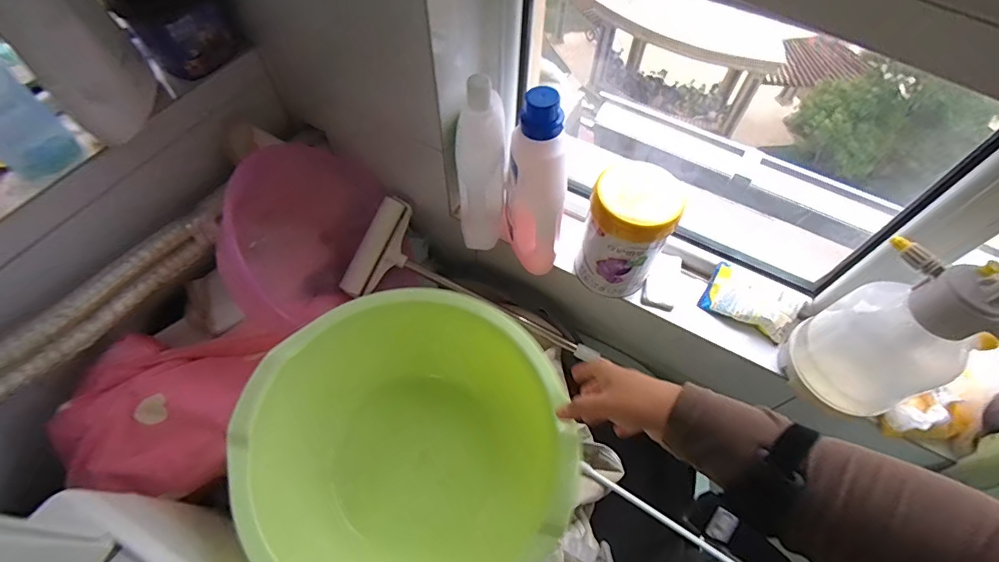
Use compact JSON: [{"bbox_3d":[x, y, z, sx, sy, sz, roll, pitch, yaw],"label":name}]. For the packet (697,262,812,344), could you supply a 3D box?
[{"bbox_3d":[0.421,0.033,0.774,0.143,0.039,0.087,26,63,14],"label":"packet"}]

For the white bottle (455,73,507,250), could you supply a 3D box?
[{"bbox_3d":[-0.026,-0.183,0.738,0.072,0.266,0.129,3,60,1],"label":"white bottle"}]

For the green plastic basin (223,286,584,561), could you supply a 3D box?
[{"bbox_3d":[-0.105,0.211,0.606,0.368,0.215,0.363,0,60,-1],"label":"green plastic basin"}]

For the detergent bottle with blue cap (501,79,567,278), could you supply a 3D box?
[{"bbox_3d":[0.051,-0.135,0.707,0.089,0.281,0.114,2,60,0],"label":"detergent bottle with blue cap"}]

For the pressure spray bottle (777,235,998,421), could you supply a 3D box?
[{"bbox_3d":[0.517,0.084,0.566,0.124,0.323,0.222,-22,62,-13],"label":"pressure spray bottle"}]

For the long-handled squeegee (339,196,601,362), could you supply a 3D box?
[{"bbox_3d":[-0.047,0.038,0.879,0.496,0.109,0.176,29,63,1],"label":"long-handled squeegee"}]

